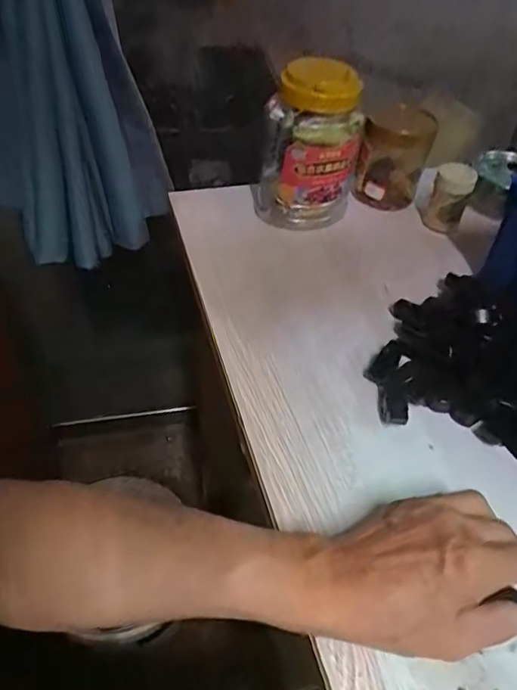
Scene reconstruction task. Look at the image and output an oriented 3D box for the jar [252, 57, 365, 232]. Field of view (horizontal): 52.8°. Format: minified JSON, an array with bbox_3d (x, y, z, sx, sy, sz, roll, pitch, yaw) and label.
[{"bbox_3d":[0.056,-0.224,0.599,0.092,0.169,0.092,2,47,-2],"label":"jar"}]

